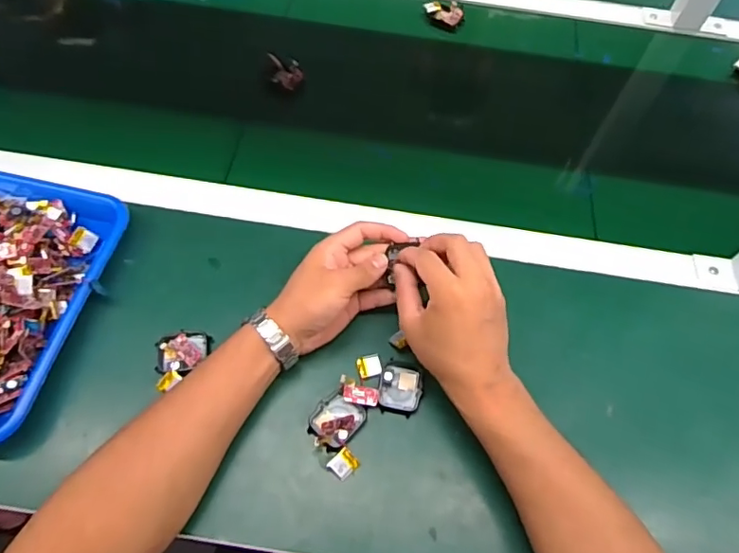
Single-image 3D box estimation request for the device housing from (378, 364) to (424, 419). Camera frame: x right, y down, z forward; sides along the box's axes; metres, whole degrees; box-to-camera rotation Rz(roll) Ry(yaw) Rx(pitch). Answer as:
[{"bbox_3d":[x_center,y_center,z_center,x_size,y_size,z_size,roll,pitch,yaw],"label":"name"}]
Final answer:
[{"bbox_3d":[0.028,0.102,0.475,0.037,0.007,0.044,11,60,3],"label":"device housing"}]

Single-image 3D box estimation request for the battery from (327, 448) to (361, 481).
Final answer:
[{"bbox_3d":[-0.021,0.157,0.442,0.021,0.005,0.021,46,76,0],"label":"battery"}]

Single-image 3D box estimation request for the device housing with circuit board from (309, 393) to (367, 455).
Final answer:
[{"bbox_3d":[-0.028,0.122,0.453,0.039,0.019,0.048,40,66,18],"label":"device housing with circuit board"}]

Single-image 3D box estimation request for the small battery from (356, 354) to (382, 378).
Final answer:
[{"bbox_3d":[0.000,0.082,0.485,0.021,0.005,0.021,-12,62,-10],"label":"small battery"}]

